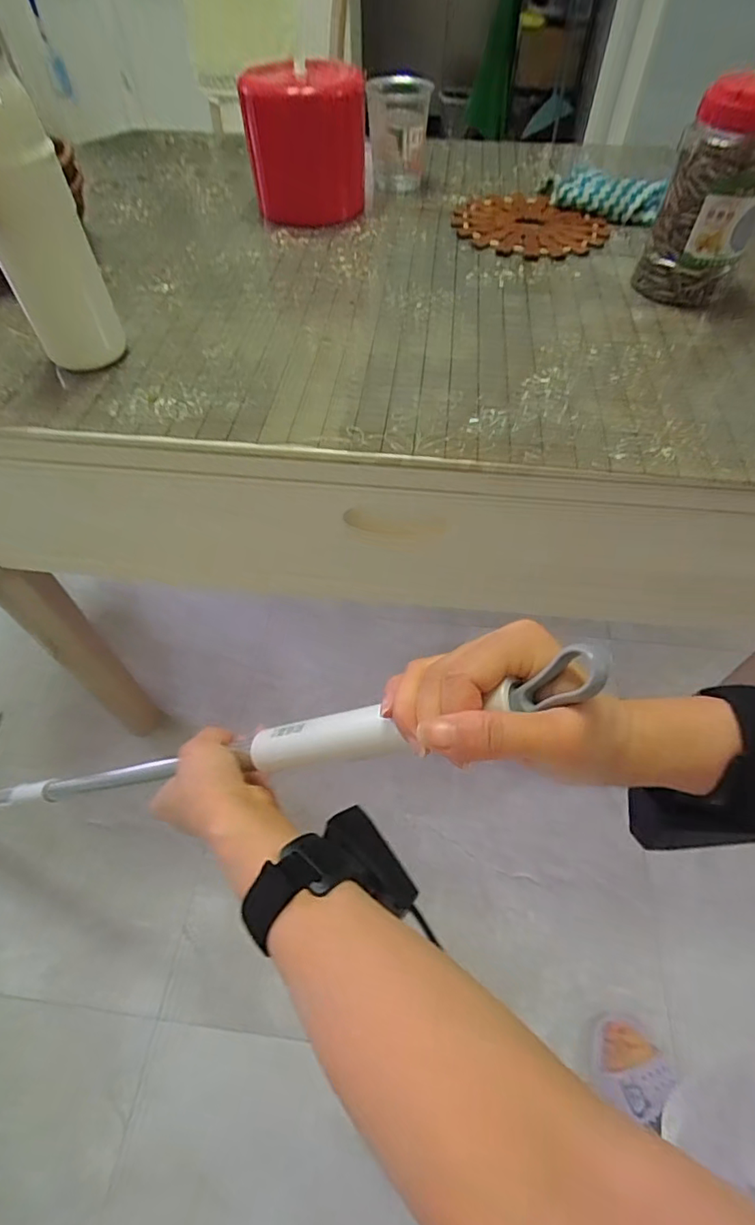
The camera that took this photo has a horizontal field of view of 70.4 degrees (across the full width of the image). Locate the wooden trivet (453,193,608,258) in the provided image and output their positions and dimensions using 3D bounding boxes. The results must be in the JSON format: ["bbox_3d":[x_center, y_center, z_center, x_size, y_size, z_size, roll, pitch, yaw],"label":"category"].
[{"bbox_3d":[0.184,-0.500,0.685,0.174,0.006,0.189,0,55,0],"label":"wooden trivet"}]

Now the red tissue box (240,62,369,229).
[{"bbox_3d":[-0.088,-0.580,0.666,0.140,0.136,0.137,-11,56,-7],"label":"red tissue box"}]

